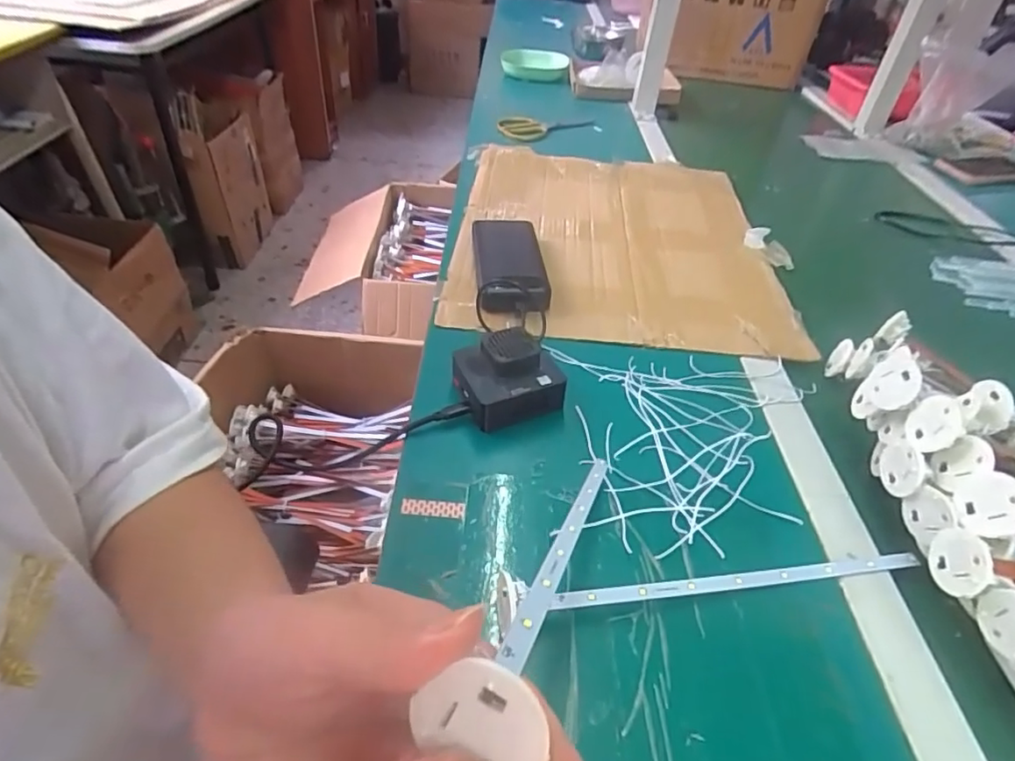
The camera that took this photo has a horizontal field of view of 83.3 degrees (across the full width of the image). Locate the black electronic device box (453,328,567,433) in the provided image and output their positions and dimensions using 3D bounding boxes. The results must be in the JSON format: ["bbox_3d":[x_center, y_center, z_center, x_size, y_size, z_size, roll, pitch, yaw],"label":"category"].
[{"bbox_3d":[-0.002,-0.004,0.469,0.079,0.044,0.079,-14,46,-22],"label":"black electronic device box"}]

